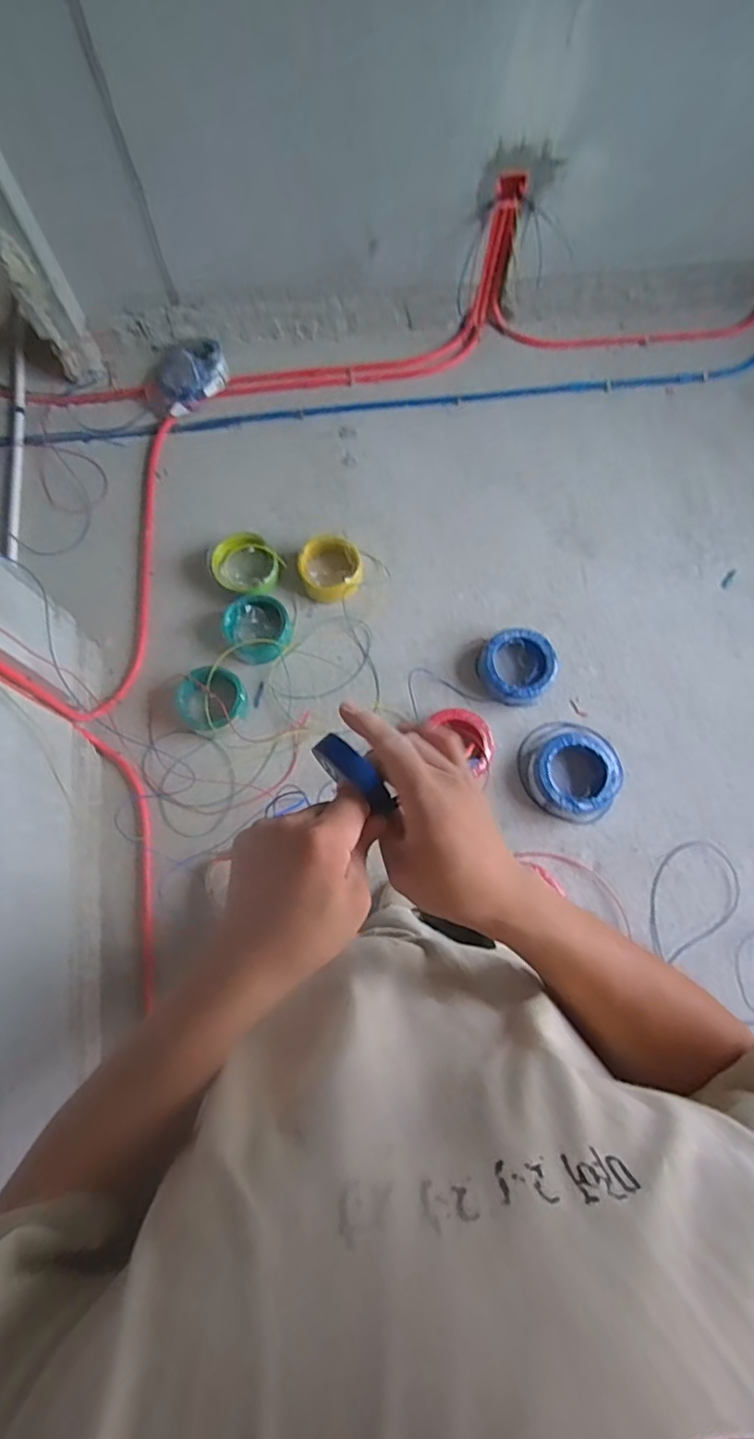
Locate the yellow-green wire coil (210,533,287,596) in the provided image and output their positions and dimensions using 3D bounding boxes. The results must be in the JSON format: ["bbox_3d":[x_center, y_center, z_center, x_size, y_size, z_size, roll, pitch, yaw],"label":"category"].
[{"bbox_3d":[-0.362,-0.433,1.657,0.201,0.100,0.169,25,77,6],"label":"yellow-green wire coil"}]

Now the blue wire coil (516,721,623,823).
[{"bbox_3d":[0.501,0.133,1.543,0.236,0.085,0.256,0,75,-1],"label":"blue wire coil"}]

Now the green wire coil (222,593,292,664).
[{"bbox_3d":[-0.316,-0.245,1.600,0.170,0.082,0.177,0,75,-1],"label":"green wire coil"}]

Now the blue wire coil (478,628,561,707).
[{"bbox_3d":[0.374,-0.139,1.584,0.197,0.089,0.197,0,75,-1],"label":"blue wire coil"}]

